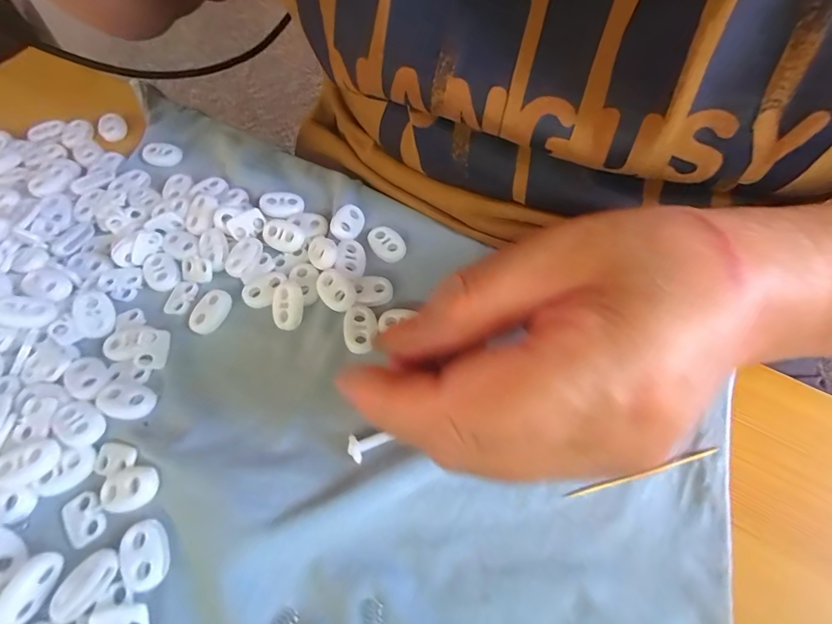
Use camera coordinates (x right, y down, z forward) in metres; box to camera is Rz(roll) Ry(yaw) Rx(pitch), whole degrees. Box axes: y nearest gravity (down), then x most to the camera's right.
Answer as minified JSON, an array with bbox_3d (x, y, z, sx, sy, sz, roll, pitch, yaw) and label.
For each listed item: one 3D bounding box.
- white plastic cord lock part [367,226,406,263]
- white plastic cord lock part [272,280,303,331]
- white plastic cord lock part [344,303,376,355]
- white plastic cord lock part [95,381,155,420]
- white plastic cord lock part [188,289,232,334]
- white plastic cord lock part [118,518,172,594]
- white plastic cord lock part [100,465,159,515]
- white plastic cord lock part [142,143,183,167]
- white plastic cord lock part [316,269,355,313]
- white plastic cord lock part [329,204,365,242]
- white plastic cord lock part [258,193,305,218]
[{"bbox_3d":[-0.015,-0.035,0.198,0.014,0.004,0.022,-41,69,-18],"label":"white plastic cord lock part"},{"bbox_3d":[-0.060,-0.003,0.181,0.015,0.007,0.021,0,78,8],"label":"white plastic cord lock part"},{"bbox_3d":[-0.025,0.008,0.176,0.015,0.006,0.021,-14,63,-7],"label":"white plastic cord lock part"},{"bbox_3d":[-0.121,0.036,0.163,0.022,0.004,0.014,10,64,6],"label":"white plastic cord lock part"},{"bbox_3d":[-0.096,0.000,0.183,0.015,0.006,0.021,23,66,12],"label":"white plastic cord lock part"},{"bbox_3d":[-0.096,0.085,0.138,0.016,0.004,0.023,-19,64,-10],"label":"white plastic cord lock part"},{"bbox_3d":[-0.108,0.067,0.148,0.021,0.005,0.015,-2,63,-2],"label":"white plastic cord lock part"},{"bbox_3d":[-0.150,-0.093,0.230,0.022,0.004,0.013,7,63,5],"label":"white plastic cord lock part"},{"bbox_3d":[-0.037,-0.010,0.181,0.015,0.007,0.021,-29,66,-14],"label":"white plastic cord lock part"},{"bbox_3d":[-0.035,-0.045,0.201,0.013,0.008,0.021,20,65,11],"label":"white plastic cord lock part"},{"bbox_3d":[-0.071,-0.056,0.208,0.022,0.004,0.014,-2,75,-18],"label":"white plastic cord lock part"}]

